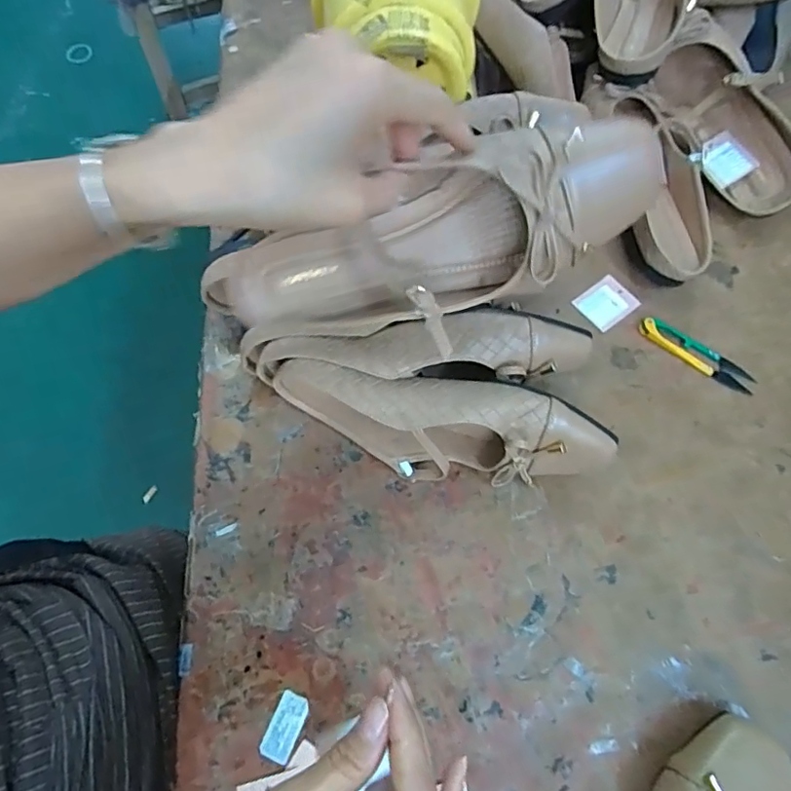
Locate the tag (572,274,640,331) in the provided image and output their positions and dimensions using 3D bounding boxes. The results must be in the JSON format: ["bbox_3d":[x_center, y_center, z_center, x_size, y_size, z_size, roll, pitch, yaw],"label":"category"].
[{"bbox_3d":[0.190,-0.083,0.497,0.051,0.004,0.040,-35,73,-13],"label":"tag"}]

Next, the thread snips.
[{"bbox_3d":[0.258,-0.036,0.473,0.103,0.005,0.025,37,73,13],"label":"thread snips"}]

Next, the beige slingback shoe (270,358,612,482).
[{"bbox_3d":[0.030,0.025,0.404,0.233,0.082,0.060,5,69,2],"label":"beige slingback shoe"}]

